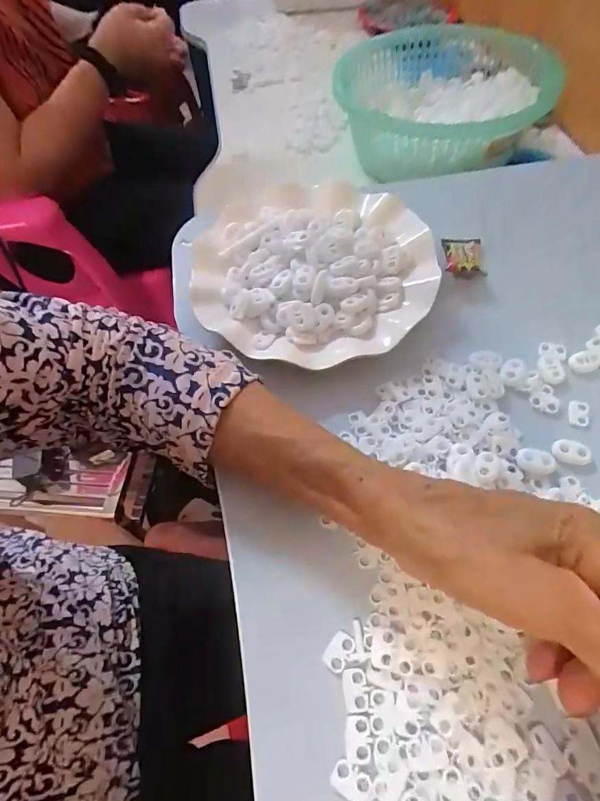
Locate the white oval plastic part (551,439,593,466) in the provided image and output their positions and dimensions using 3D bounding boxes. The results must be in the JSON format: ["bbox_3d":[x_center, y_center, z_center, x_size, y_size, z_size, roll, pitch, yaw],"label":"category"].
[{"bbox_3d":[0.169,0.032,0.272,0.023,0.007,0.015,7,61,10],"label":"white oval plastic part"}]

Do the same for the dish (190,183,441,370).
[{"bbox_3d":[0.010,-0.107,0.341,0.180,0.022,0.189,-2,60,4],"label":"dish"}]

